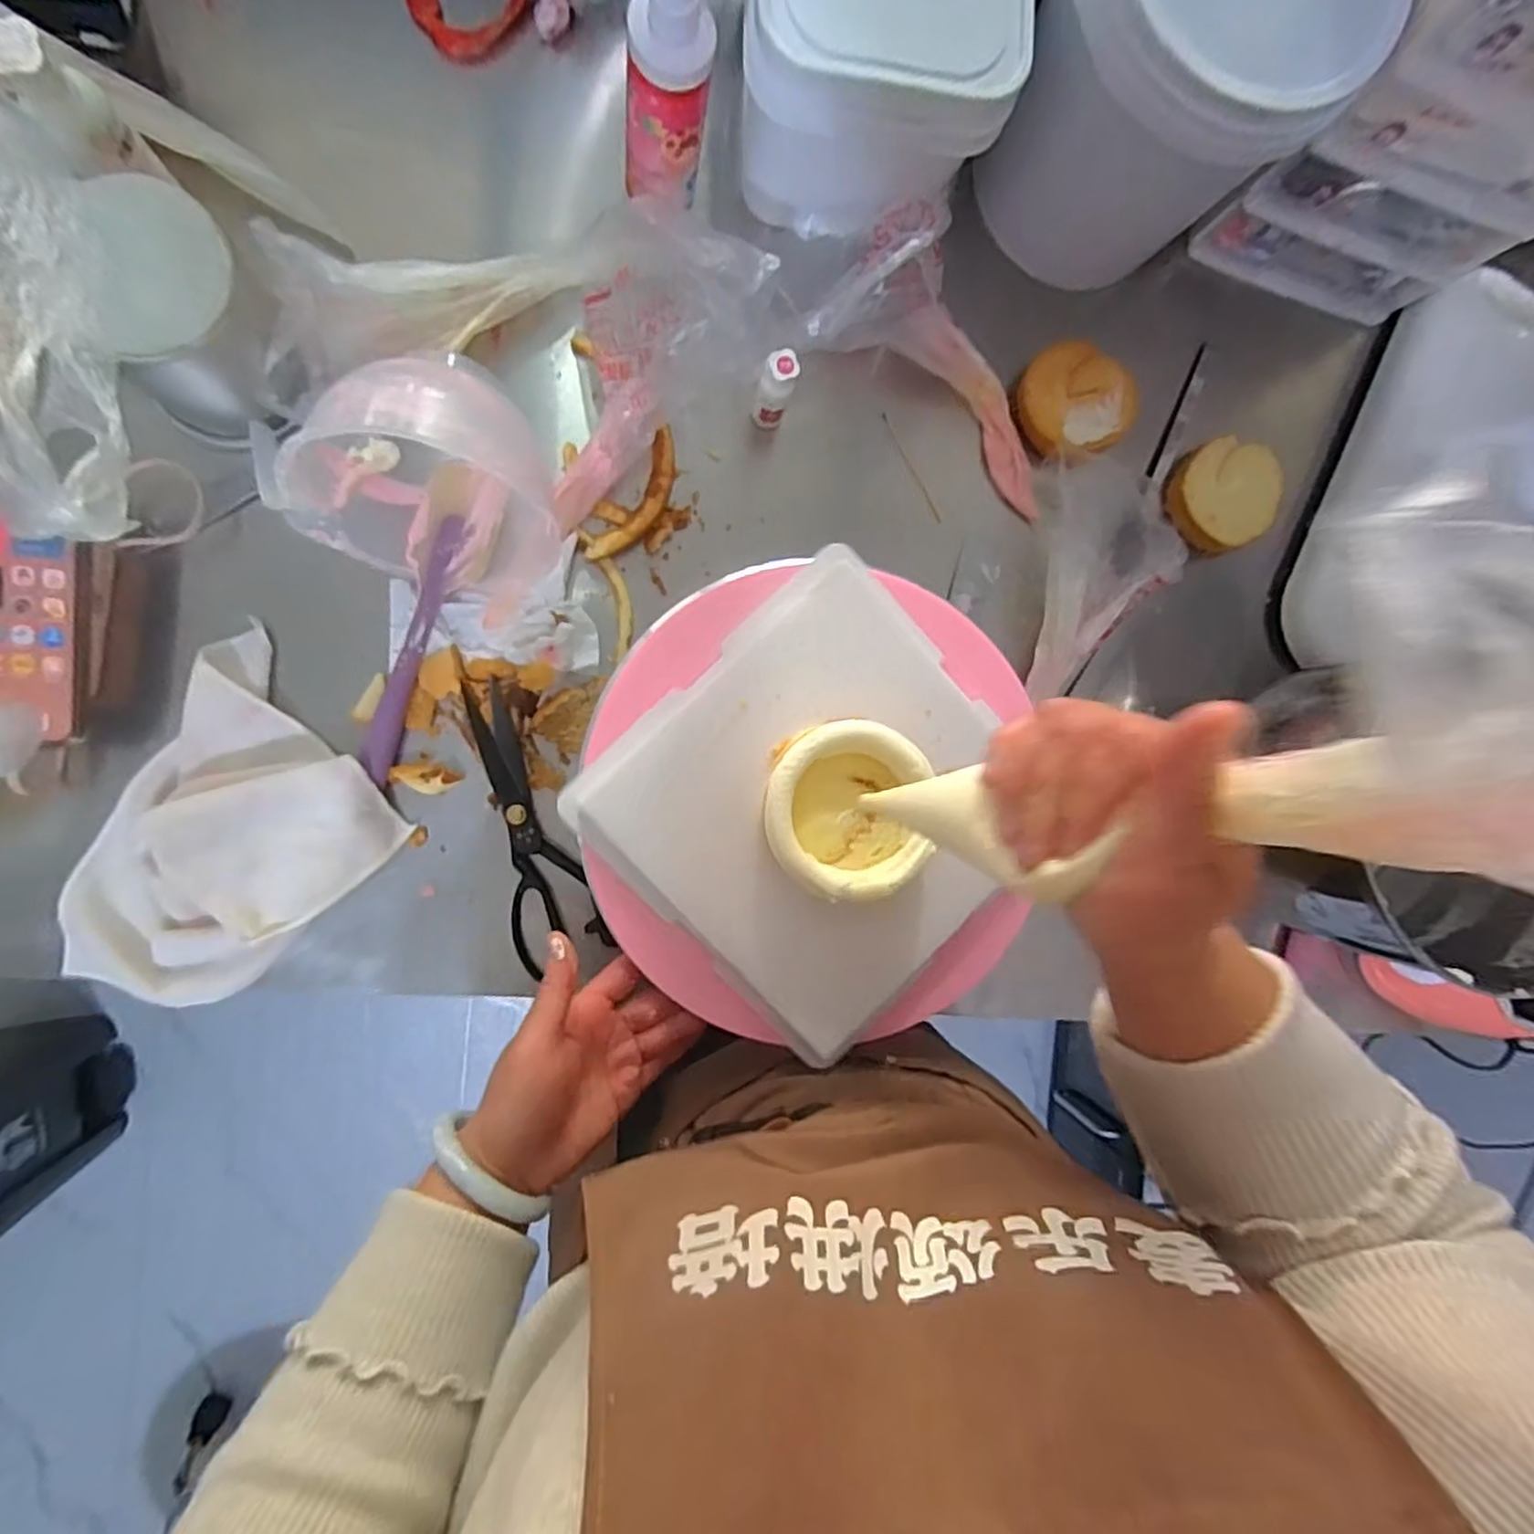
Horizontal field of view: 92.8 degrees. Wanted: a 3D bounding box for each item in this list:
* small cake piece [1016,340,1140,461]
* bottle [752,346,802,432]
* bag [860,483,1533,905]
[{"bbox_3d":[0.249,-0.292,0.581,0.096,0.028,0.085,-26,96,-8],"label":"small cake piece"},{"bbox_3d":[0.006,-0.269,0.525,0.022,0.073,0.023,0,92,-10],"label":"bottle"},{"bbox_3d":[0.125,-0.002,0.230,0.041,0.254,0.094,-26,96,-32],"label":"bag"}]

